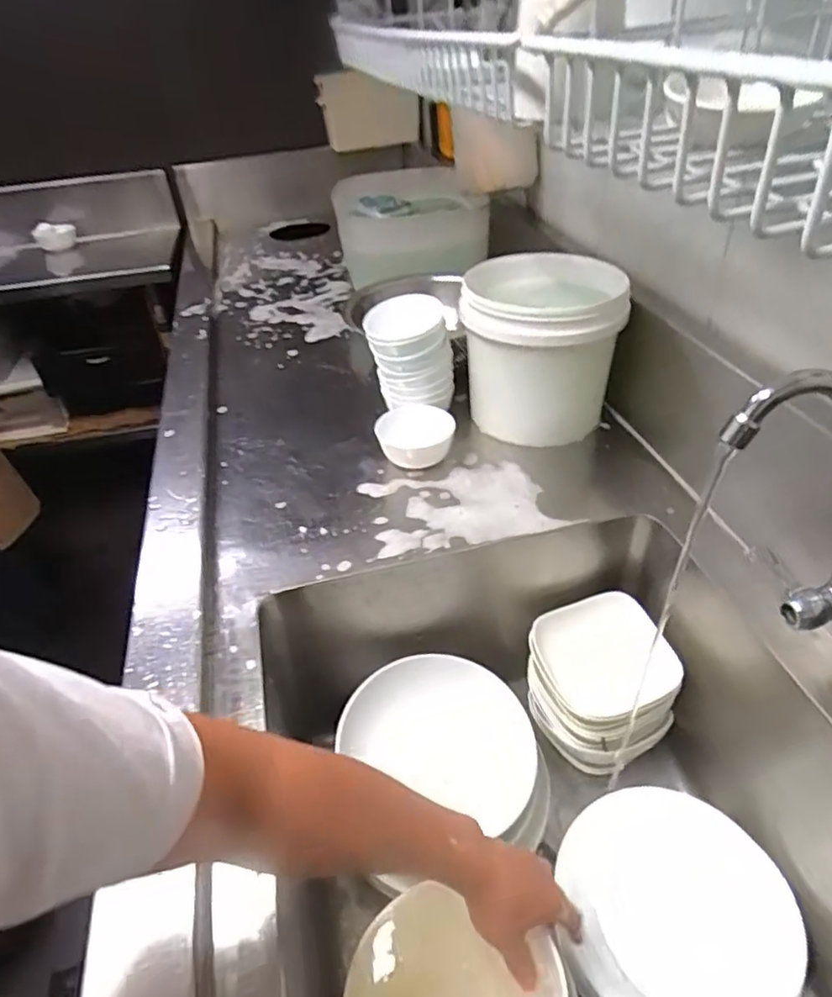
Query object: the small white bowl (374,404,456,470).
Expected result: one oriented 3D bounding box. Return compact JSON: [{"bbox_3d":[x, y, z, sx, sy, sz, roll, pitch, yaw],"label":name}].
[{"bbox_3d":[0.000,-0.082,0.861,0.108,0.058,0.090,-2,40,4],"label":"small white bowl"}]

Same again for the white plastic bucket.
[{"bbox_3d":[0.177,-0.210,0.888,0.208,0.203,0.198,2,40,9],"label":"white plastic bucket"}]

